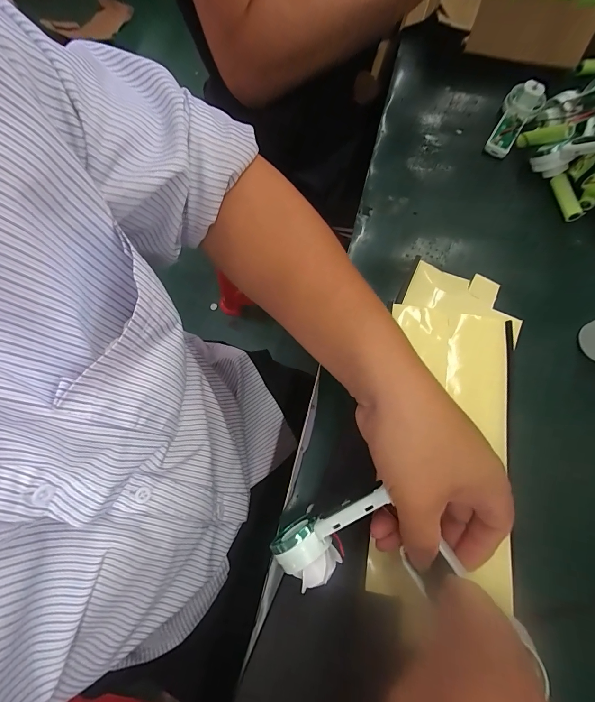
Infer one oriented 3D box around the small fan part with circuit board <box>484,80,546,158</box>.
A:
[{"bbox_3d":[0.236,-0.248,0.368,0.046,0.043,0.080,31,74,11],"label":"small fan part with circuit board"}]

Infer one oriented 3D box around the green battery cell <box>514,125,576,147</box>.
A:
[{"bbox_3d":[0.252,-0.219,0.348,0.013,0.012,0.047,-44,36,-13],"label":"green battery cell"}]

